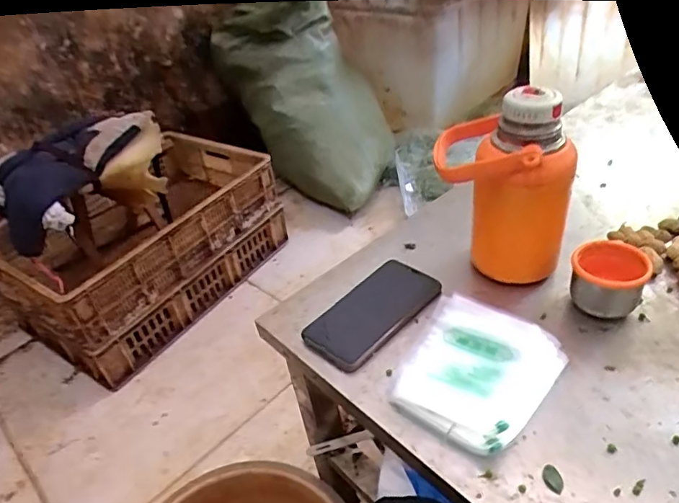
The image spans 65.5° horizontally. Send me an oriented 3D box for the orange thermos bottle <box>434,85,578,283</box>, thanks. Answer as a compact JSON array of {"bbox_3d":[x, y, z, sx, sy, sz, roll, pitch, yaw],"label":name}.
[{"bbox_3d":[0.166,-0.068,0.546,0.133,0.189,0.098,5,38,17],"label":"orange thermos bottle"}]

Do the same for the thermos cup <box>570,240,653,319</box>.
[{"bbox_3d":[0.267,0.026,0.530,0.064,0.062,0.061,-5,36,3],"label":"thermos cup"}]

